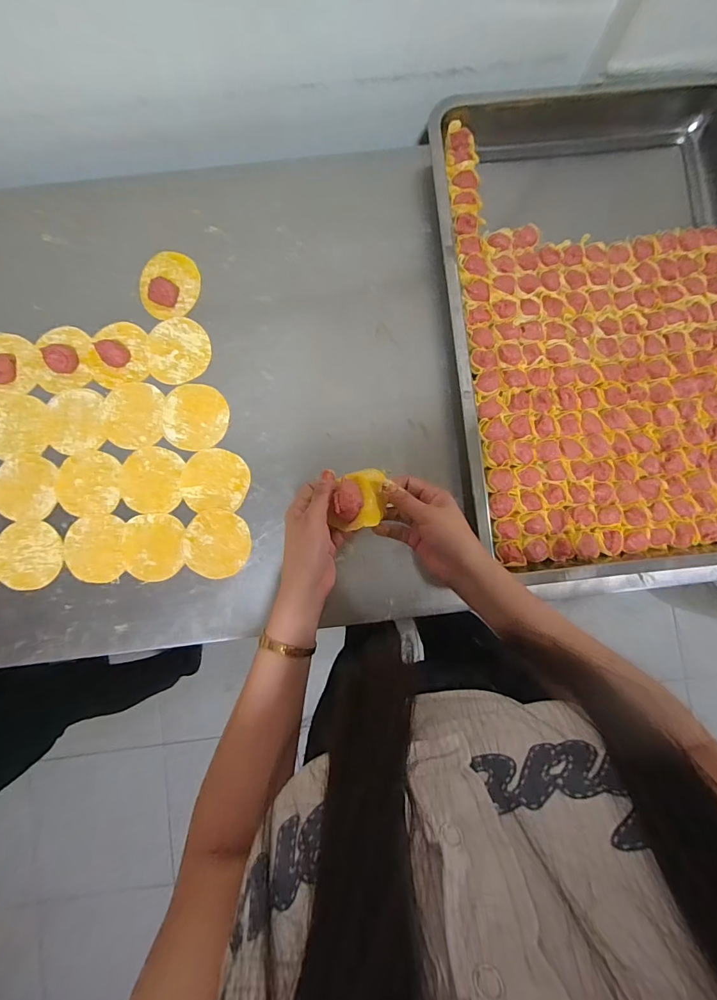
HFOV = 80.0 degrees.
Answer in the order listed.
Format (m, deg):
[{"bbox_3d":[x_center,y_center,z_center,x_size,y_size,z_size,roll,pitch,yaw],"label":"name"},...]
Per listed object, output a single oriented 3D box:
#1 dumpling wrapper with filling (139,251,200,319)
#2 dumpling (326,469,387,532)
[{"bbox_3d":[-0.240,-0.277,0.542,0.072,0.012,0.089,-3,86,-1],"label":"dumpling wrapper with filling"},{"bbox_3d":[0.001,-0.001,0.425,0.051,0.026,0.060,-2,87,-2],"label":"dumpling"}]

